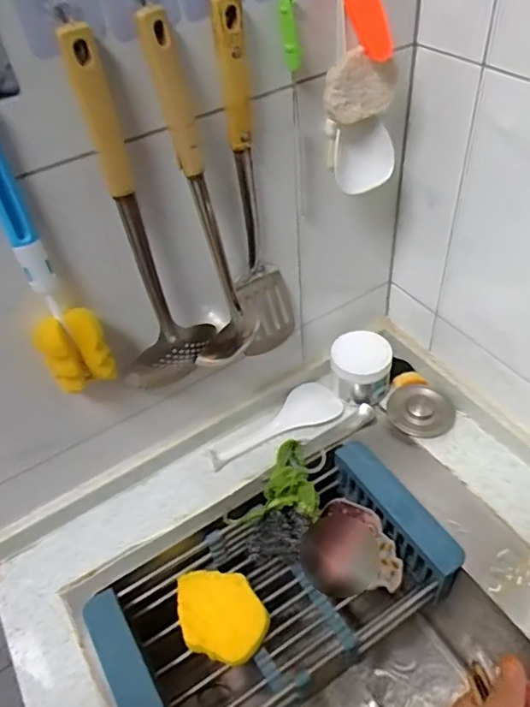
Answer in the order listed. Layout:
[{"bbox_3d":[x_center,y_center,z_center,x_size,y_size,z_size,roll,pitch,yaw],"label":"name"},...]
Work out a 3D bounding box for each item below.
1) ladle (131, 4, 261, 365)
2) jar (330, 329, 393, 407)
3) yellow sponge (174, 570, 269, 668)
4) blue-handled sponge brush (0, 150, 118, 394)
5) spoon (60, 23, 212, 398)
[{"bbox_3d":[-0.056,-0.120,0.498,0.060,0.317,0.063,-15,46,-9],"label":"ladle"},{"bbox_3d":[0.126,0.020,0.742,0.076,0.078,0.065,5,46,11],"label":"jar"},{"bbox_3d":[-0.055,0.288,0.637,0.116,0.039,0.089,33,57,32],"label":"yellow sponge"},{"bbox_3d":[-0.179,-0.068,0.449,0.055,0.259,0.041,-28,50,-20],"label":"blue-handled sponge brush"},{"bbox_3d":[-0.104,-0.089,0.484,0.086,0.332,0.048,-10,46,-3],"label":"spoon"}]

